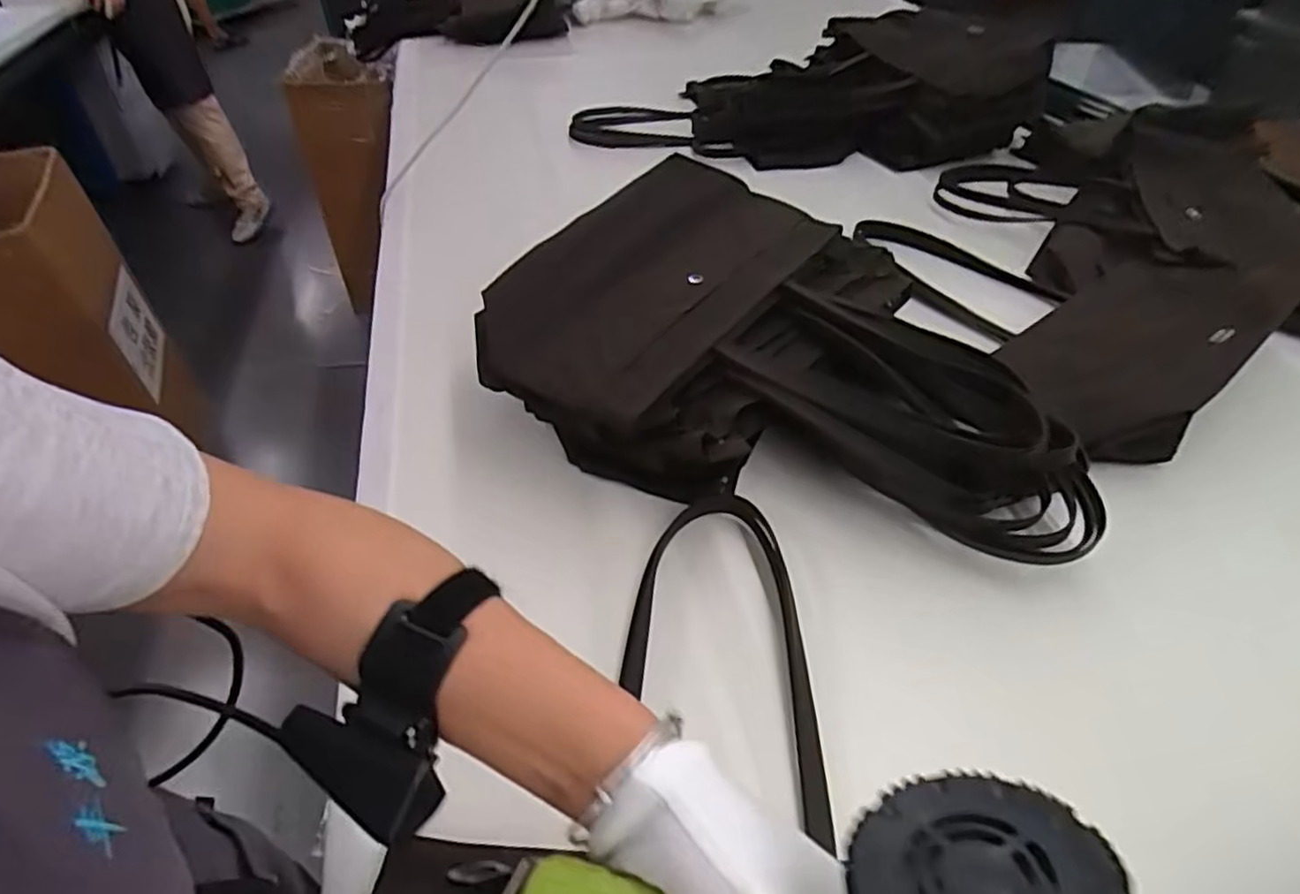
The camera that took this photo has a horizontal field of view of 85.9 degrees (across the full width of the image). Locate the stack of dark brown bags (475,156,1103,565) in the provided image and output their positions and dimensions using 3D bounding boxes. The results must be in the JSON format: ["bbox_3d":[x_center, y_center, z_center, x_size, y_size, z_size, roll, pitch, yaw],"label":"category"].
[{"bbox_3d":[0.149,-0.110,0.723,0.575,0.146,0.401,15,46,13],"label":"stack of dark brown bags"}]

